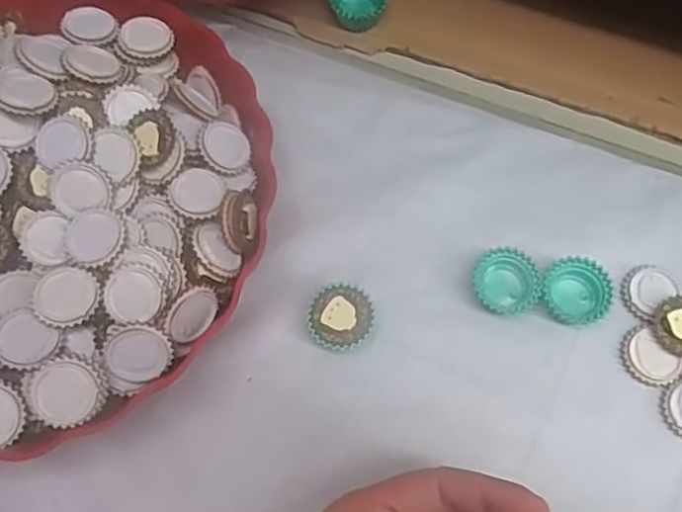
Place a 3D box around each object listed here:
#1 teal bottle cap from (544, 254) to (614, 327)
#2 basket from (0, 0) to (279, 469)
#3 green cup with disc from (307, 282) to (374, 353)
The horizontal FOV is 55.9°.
[{"bbox_3d":[0.114,0.017,0.312,0.030,0.013,0.033,-1,68,1],"label":"teal bottle cap"},{"bbox_3d":[-0.151,-0.025,0.316,0.223,0.061,0.234,-1,68,1],"label":"basket"},{"bbox_3d":[0.000,0.030,0.313,0.030,0.016,0.031,-1,68,1],"label":"green cup with disc"}]

